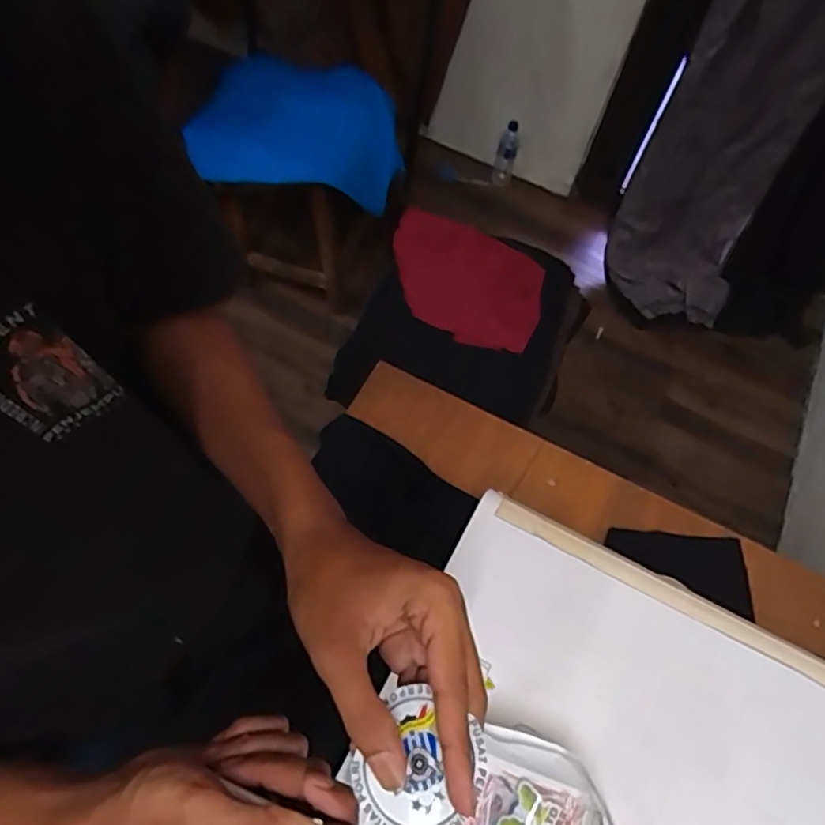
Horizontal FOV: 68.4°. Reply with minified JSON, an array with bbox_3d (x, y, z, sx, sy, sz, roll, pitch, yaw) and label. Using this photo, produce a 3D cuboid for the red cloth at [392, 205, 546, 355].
[{"bbox_3d":[0.094,-0.240,1.118,0.294,0.084,0.206,17,65,6],"label":"red cloth"}]

